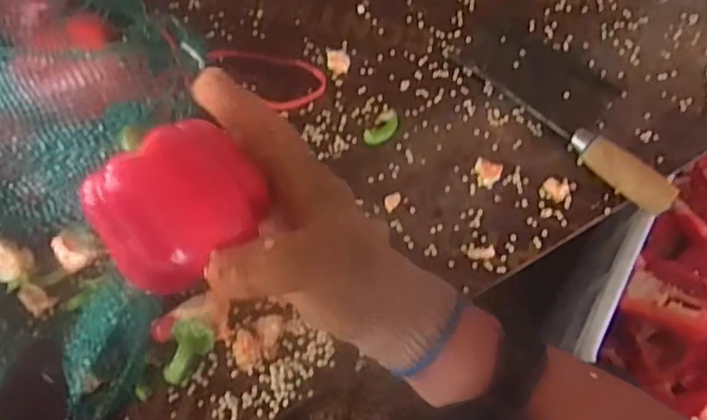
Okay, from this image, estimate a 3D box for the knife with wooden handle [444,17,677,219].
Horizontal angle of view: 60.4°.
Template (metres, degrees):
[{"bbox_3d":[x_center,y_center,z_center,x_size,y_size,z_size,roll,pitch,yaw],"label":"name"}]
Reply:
[{"bbox_3d":[0.210,-0.109,0.572,0.094,0.031,0.245,-42,73,-15],"label":"knife with wooden handle"}]

